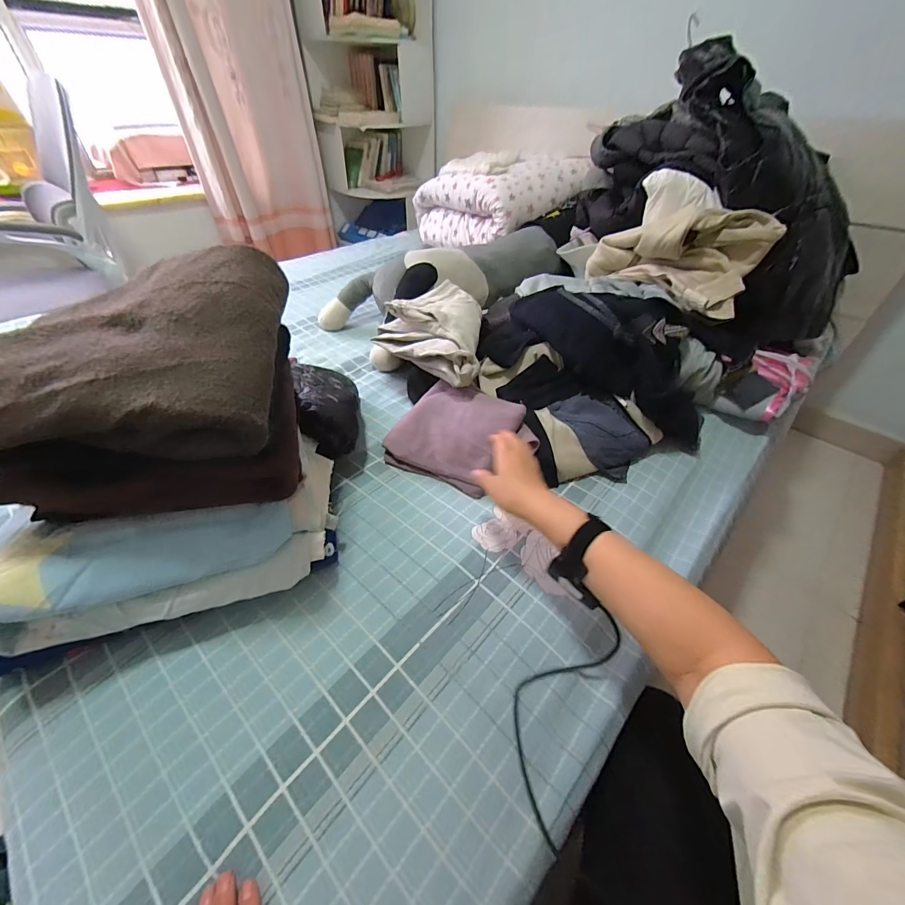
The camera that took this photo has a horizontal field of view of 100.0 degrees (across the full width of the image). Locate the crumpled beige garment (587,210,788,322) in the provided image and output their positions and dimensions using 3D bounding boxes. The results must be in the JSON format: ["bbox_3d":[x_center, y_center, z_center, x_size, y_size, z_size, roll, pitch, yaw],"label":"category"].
[{"bbox_3d":[0.494,-0.443,0.840,0.198,0.147,0.320,-33,53,-31],"label":"crumpled beige garment"}]

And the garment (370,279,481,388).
[{"bbox_3d":[-0.051,-0.257,0.783,0.213,0.088,0.339,3,43,2],"label":"garment"}]

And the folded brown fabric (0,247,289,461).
[{"bbox_3d":[-0.338,-0.110,0.396,0.293,0.095,0.265,-2,49,-7],"label":"folded brown fabric"}]

